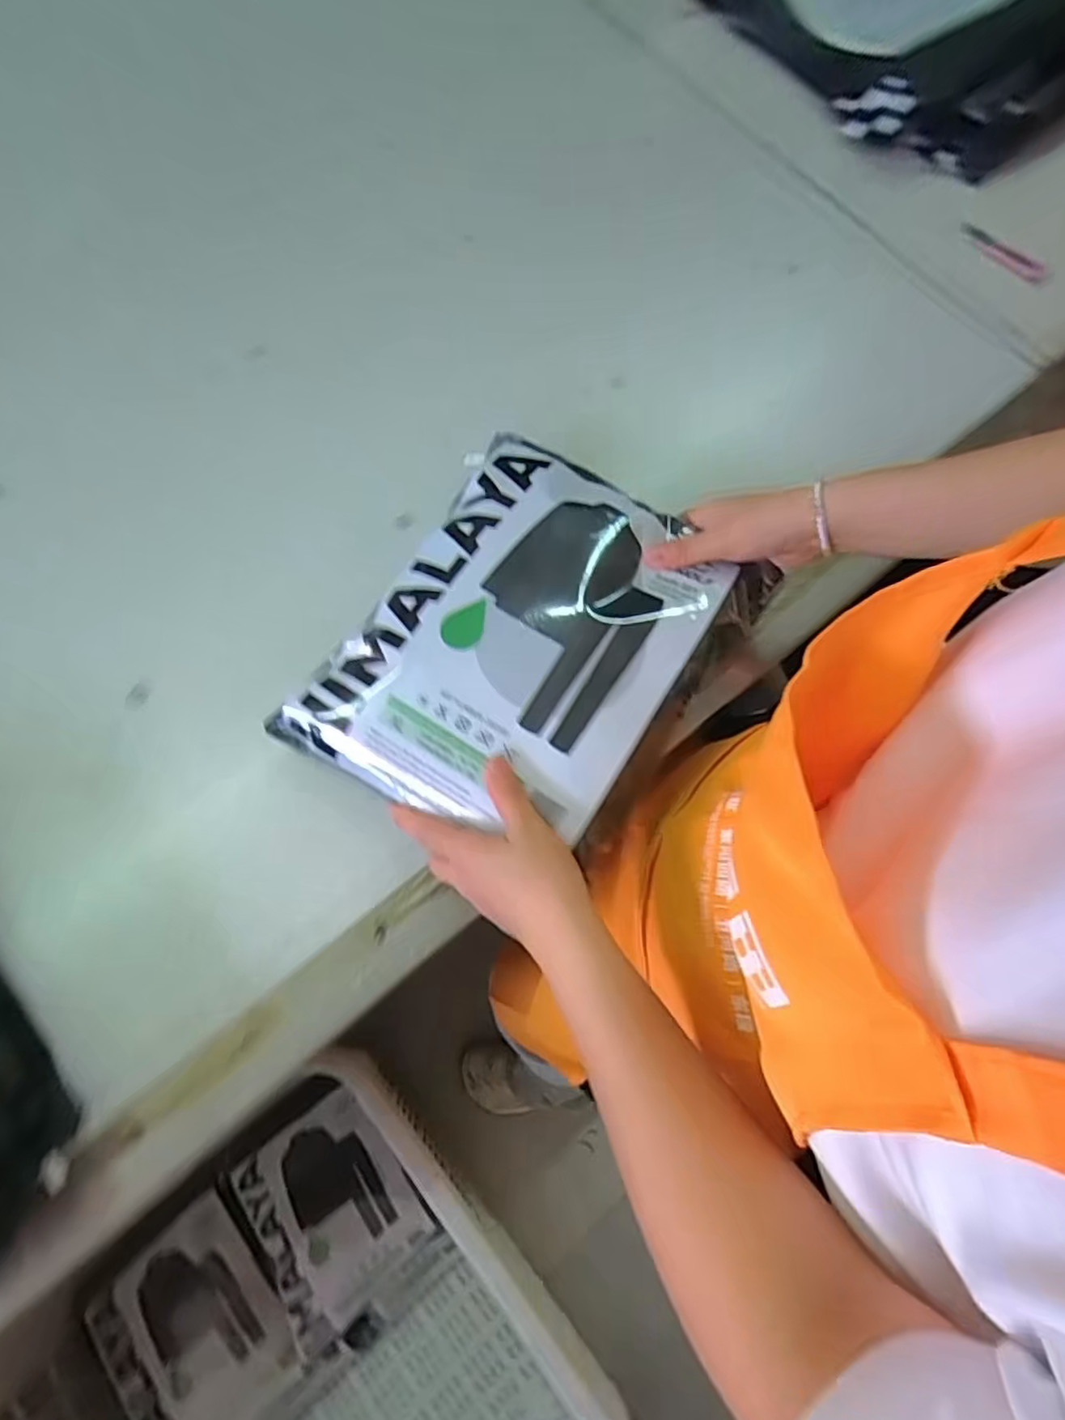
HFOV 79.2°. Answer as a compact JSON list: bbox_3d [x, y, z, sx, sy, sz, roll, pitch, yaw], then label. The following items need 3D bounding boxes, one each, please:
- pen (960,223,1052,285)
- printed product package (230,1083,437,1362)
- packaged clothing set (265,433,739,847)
[{"bbox_3d":[0.502,-0.486,0.686,0.167,0.017,0.018,-2,71,-30],"label":"pen"},{"bbox_3d":[-0.293,0.703,0.910,0.207,0.046,0.243,-41,78,-13],"label":"printed product package"},{"bbox_3d":[-0.009,-0.050,0.446,0.212,0.041,0.275,33,74,8],"label":"packaged clothing set"}]

